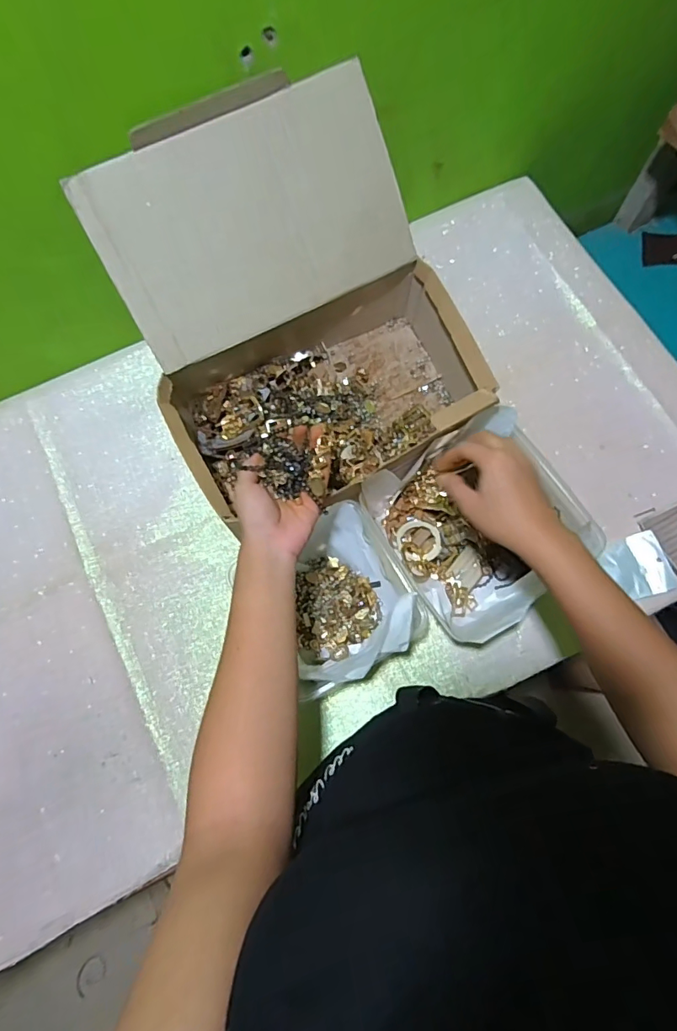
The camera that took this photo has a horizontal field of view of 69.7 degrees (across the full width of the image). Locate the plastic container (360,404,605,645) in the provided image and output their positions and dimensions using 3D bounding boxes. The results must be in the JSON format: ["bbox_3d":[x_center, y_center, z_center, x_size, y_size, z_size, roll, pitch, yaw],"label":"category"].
[{"bbox_3d":[0.152,0.005,0.536,0.193,0.075,0.205,-32,75,-7],"label":"plastic container"}]

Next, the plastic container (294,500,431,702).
[{"bbox_3d":[-0.001,0.084,0.515,0.140,0.087,0.162,-27,74,-6],"label":"plastic container"}]

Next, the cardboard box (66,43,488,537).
[{"bbox_3d":[-0.043,-0.197,0.527,0.328,0.229,0.345,-27,74,-6],"label":"cardboard box"}]

